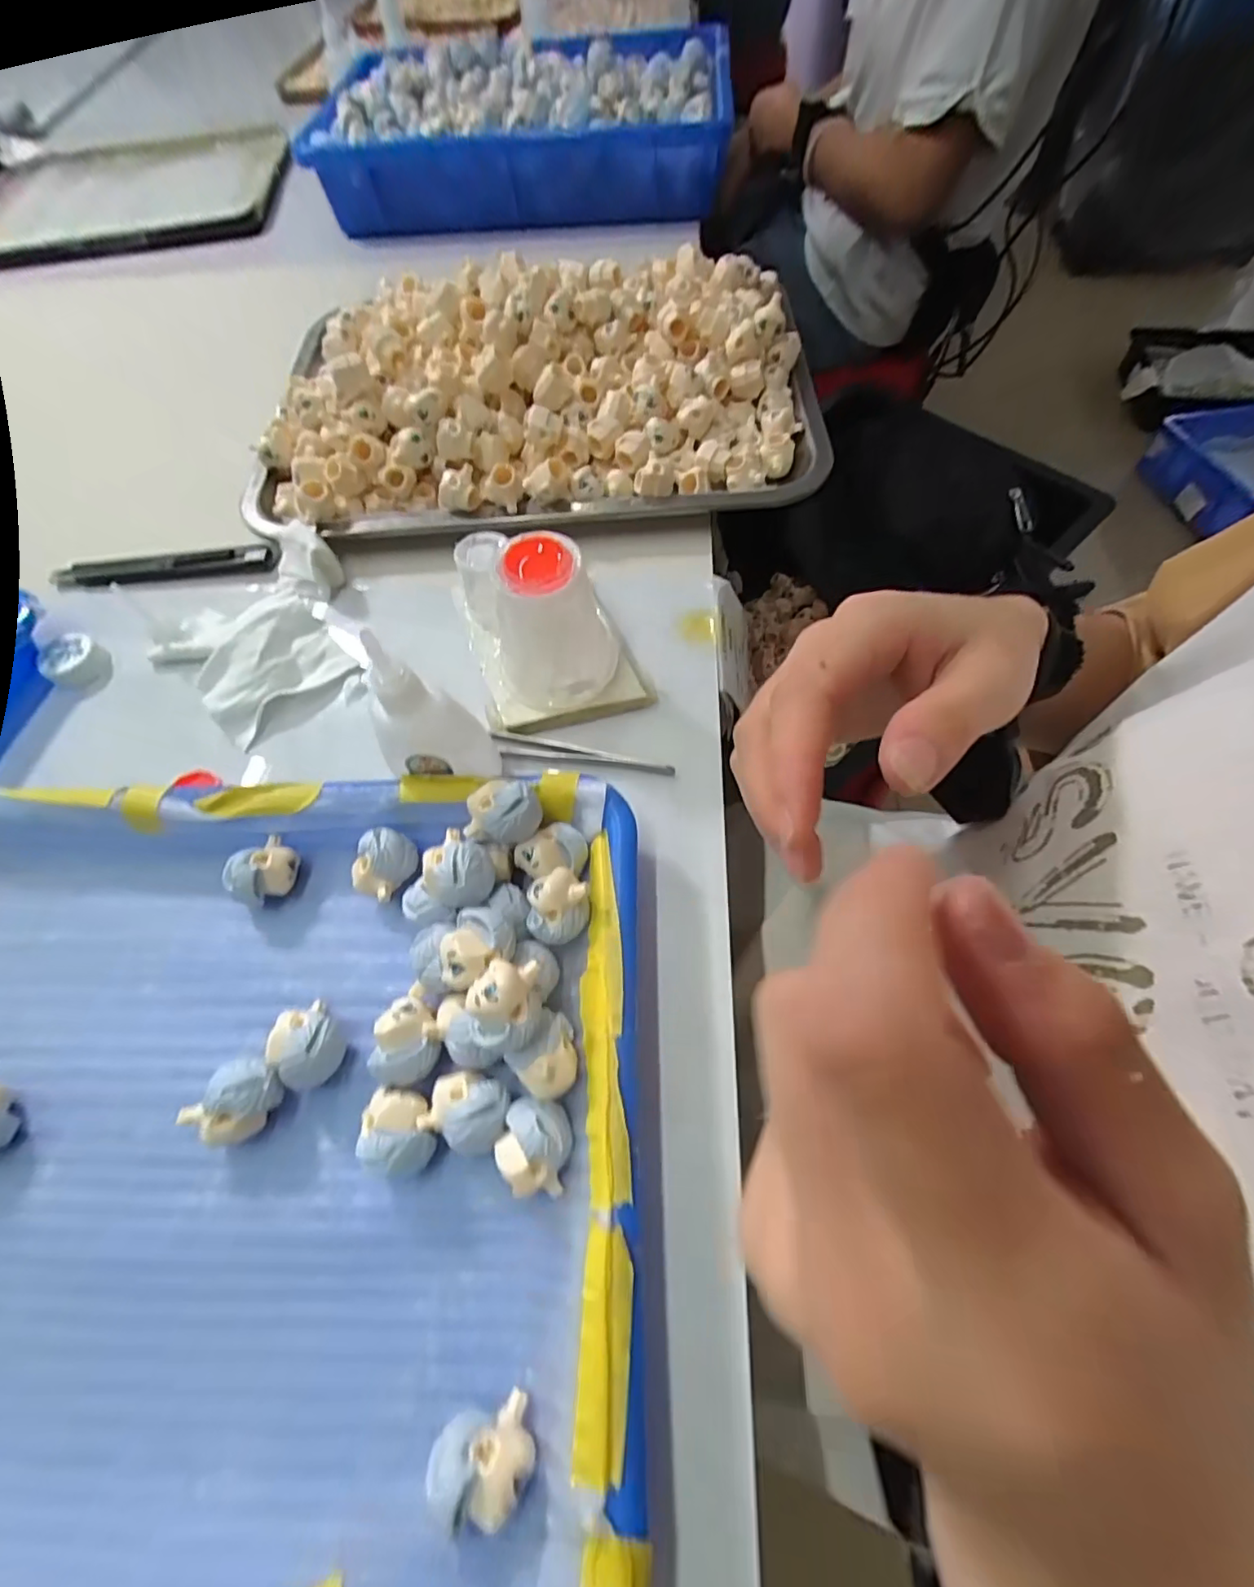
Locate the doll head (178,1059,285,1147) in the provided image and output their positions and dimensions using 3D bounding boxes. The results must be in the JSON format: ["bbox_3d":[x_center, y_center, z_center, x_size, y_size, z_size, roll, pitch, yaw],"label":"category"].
[{"bbox_3d":[-0.134,0.107,0.204,0.022,0.022,0.026,30,69,16],"label":"doll head"}]

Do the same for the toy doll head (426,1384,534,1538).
[{"bbox_3d":[-0.039,0.184,0.161,0.026,0.022,0.020,-14,64,-4],"label":"toy doll head"}]

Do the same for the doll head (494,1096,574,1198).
[{"bbox_3d":[-0.030,0.116,0.193,0.023,0.023,0.026,15,66,10],"label":"doll head"}]

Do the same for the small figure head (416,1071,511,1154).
[{"bbox_3d":[-0.054,0.107,0.199,0.027,0.022,0.021,21,67,12],"label":"small figure head"}]

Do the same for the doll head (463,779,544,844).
[{"bbox_3d":[-0.047,0.009,0.226,0.030,0.023,0.019,2,64,4],"label":"doll head"}]

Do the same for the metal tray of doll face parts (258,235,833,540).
[{"bbox_3d":[-0.057,-0.268,0.370,0.347,0.062,0.237,0,64,2],"label":"metal tray of doll face parts"}]

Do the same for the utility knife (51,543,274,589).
[{"bbox_3d":[-0.278,-0.136,0.349,0.131,0.011,0.015,-3,64,1],"label":"utility knife"}]

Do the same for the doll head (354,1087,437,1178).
[{"bbox_3d":[-0.076,0.113,0.197,0.026,0.024,0.022,13,66,9],"label":"doll head"}]

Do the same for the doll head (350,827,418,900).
[{"bbox_3d":[-0.101,0.030,0.243,0.023,0.020,0.027,32,70,17],"label":"doll head"}]

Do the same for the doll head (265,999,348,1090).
[{"bbox_3d":[-0.115,0.091,0.212,0.027,0.021,0.023,24,68,14],"label":"doll head"}]

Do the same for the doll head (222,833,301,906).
[{"bbox_3d":[-0.152,0.033,0.244,0.021,0.021,0.026,41,73,20],"label":"doll head"}]

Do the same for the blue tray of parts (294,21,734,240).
[{"bbox_3d":[-0.088,-0.590,0.519,0.352,0.077,0.200,5,64,5],"label":"blue tray of parts"}]

